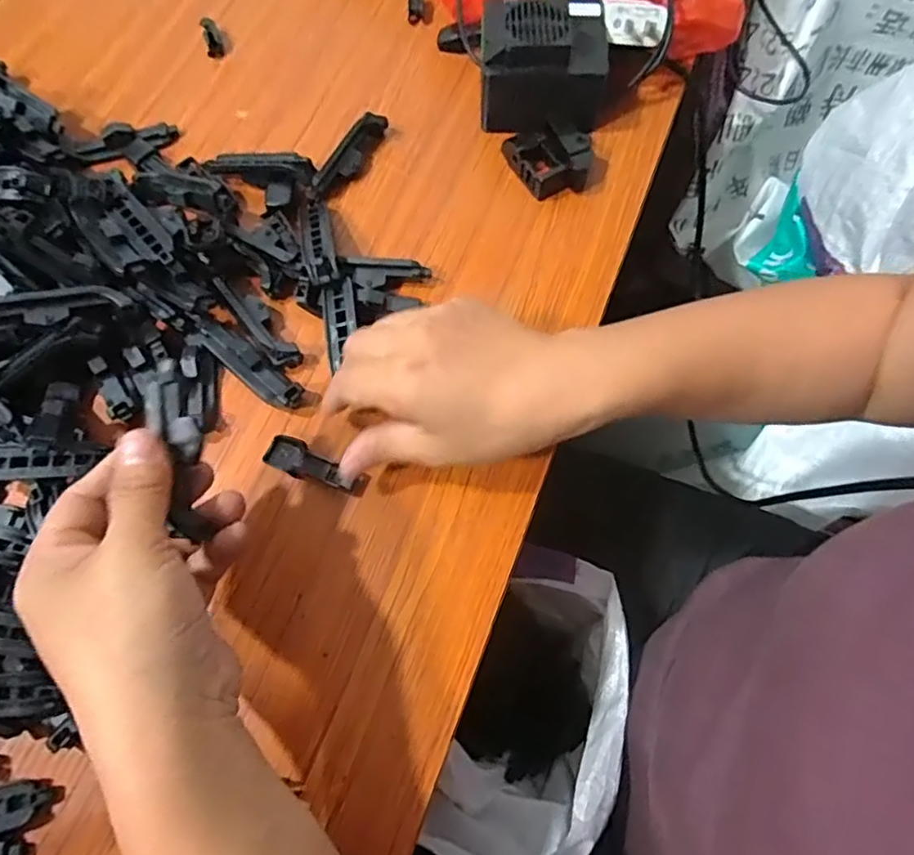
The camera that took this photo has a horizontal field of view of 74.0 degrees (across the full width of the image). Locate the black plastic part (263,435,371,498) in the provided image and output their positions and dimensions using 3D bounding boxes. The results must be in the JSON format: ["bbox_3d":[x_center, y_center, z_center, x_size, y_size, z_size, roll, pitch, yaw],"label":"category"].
[{"bbox_3d":[-0.074,0.021,0.318,0.055,0.006,0.017,25,71,6],"label":"black plastic part"}]

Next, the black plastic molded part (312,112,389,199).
[{"bbox_3d":[-0.067,-0.173,0.387,0.014,0.019,0.067,27,72,11],"label":"black plastic molded part"}]

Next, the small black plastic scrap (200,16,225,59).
[{"bbox_3d":[-0.176,-0.280,0.437,0.012,0.017,0.027,-16,70,-5],"label":"small black plastic scrap"}]

